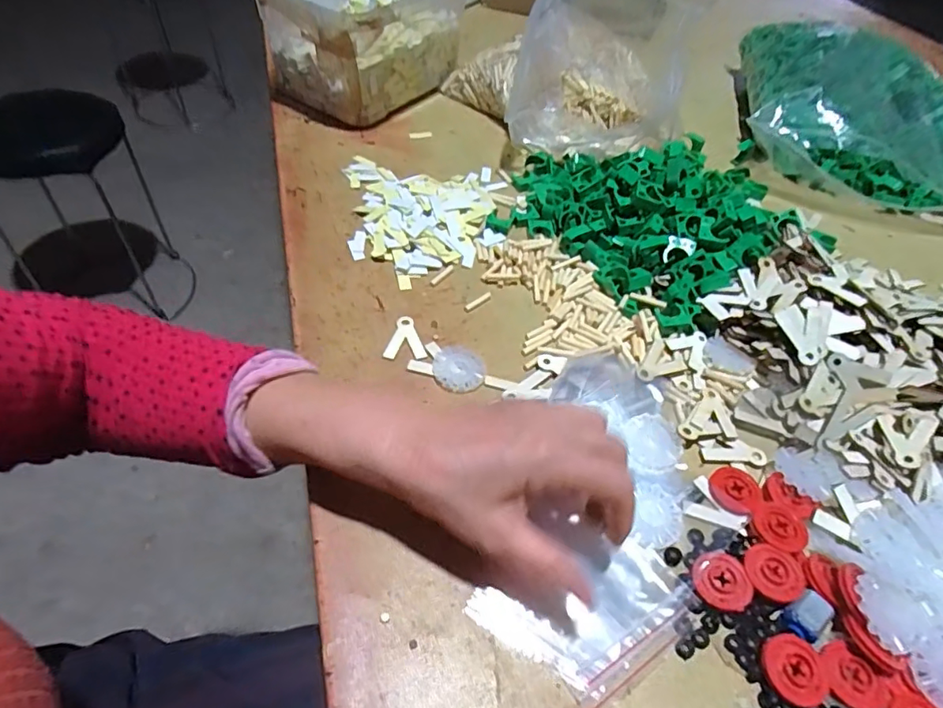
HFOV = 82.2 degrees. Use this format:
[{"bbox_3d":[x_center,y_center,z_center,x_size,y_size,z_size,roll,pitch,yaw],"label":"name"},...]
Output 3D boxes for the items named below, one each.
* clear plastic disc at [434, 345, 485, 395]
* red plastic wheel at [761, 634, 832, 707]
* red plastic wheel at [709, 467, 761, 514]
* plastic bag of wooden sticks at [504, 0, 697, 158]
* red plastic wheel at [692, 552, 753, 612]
[{"bbox_3d":[-0.009,0.011,0.407,0.037,0.007,0.044,22,51,12],"label":"clear plastic disc"},{"bbox_3d":[0.171,0.166,0.284,0.031,0.009,0.032,3,49,-4],"label":"red plastic wheel"},{"bbox_3d":[0.175,0.090,0.358,0.031,0.004,0.031,-8,52,10],"label":"red plastic wheel"},{"bbox_3d":[0.147,-0.333,0.618,0.166,0.163,0.249,13,49,4],"label":"plastic bag of wooden sticks"},{"bbox_3d":[0.144,0.132,0.313,0.030,0.010,0.031,3,49,-4],"label":"red plastic wheel"}]

